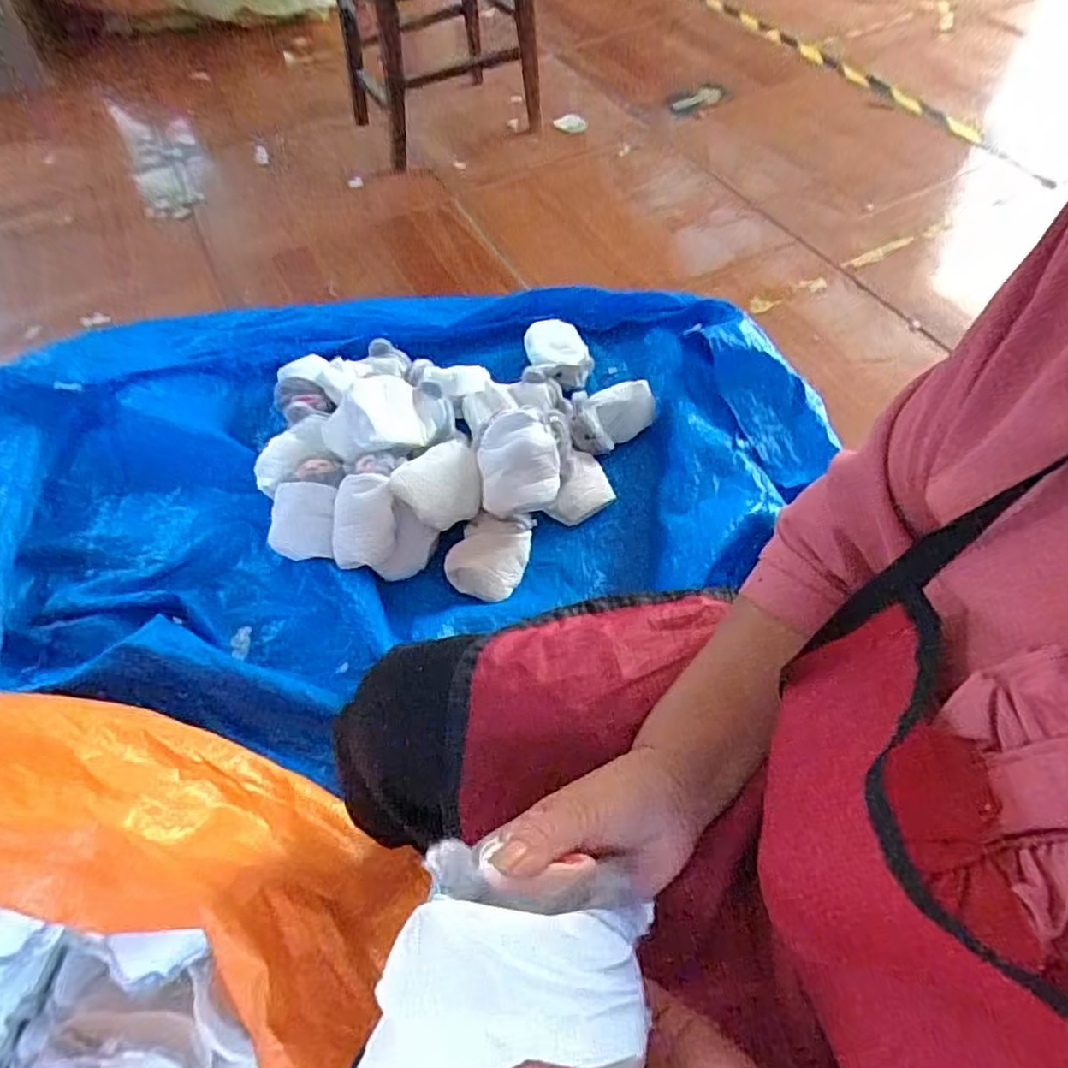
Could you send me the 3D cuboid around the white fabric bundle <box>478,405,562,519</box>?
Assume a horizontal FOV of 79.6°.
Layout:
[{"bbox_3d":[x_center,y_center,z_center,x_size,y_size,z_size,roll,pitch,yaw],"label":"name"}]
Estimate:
[{"bbox_3d":[-0.022,-0.121,0.972,0.125,0.089,0.158,-7,57,-1],"label":"white fabric bundle"}]

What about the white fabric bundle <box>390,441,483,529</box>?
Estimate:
[{"bbox_3d":[-0.145,-0.076,0.997,0.138,0.072,0.121,-28,59,-13],"label":"white fabric bundle"}]

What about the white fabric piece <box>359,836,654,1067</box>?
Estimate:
[{"bbox_3d":[-0.011,0.222,0.295,0.113,0.069,0.137,11,58,11],"label":"white fabric piece"}]

